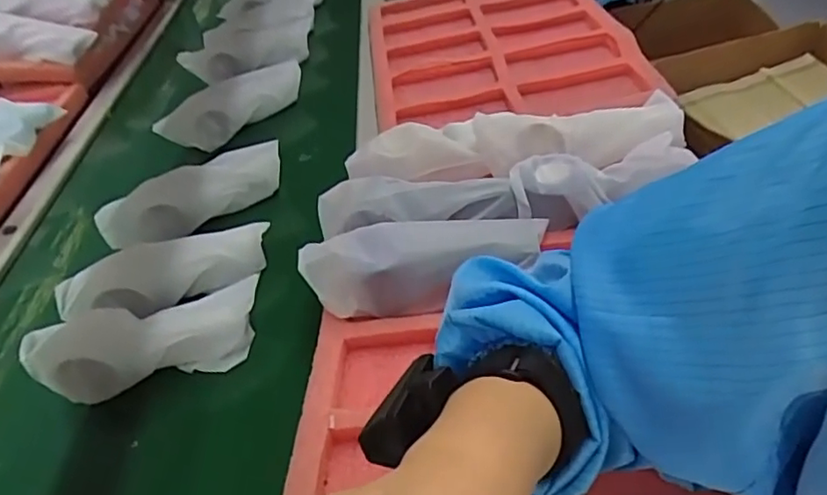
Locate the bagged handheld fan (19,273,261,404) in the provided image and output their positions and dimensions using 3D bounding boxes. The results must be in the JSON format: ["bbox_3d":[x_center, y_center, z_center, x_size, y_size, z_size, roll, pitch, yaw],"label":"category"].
[{"bbox_3d":[-0.231,0.080,0.518,0.197,0.056,0.073,-13,43,0],"label":"bagged handheld fan"}]

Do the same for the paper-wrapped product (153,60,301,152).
[{"bbox_3d":[-0.240,-0.196,0.809,0.208,0.064,0.060,-38,49,-24],"label":"paper-wrapped product"}]

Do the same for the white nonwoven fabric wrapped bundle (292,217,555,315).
[{"bbox_3d":[0.011,0.010,0.495,0.201,0.049,0.060,-13,43,0],"label":"white nonwoven fabric wrapped bundle"}]

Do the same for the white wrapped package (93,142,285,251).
[{"bbox_3d":[-0.238,-0.056,0.654,0.197,0.059,0.032,-26,45,-13],"label":"white wrapped package"}]

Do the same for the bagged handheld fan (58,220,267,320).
[{"bbox_3d":[-0.228,0.026,0.562,0.198,0.051,0.053,-18,44,-5],"label":"bagged handheld fan"}]

